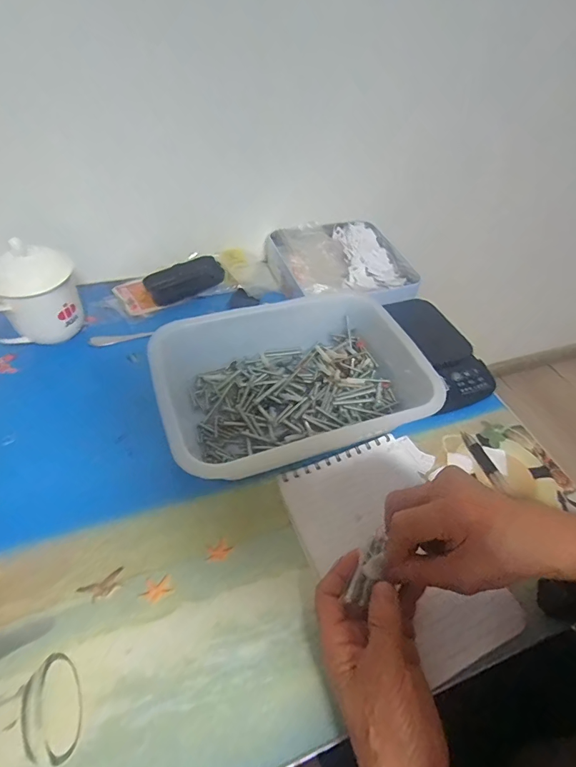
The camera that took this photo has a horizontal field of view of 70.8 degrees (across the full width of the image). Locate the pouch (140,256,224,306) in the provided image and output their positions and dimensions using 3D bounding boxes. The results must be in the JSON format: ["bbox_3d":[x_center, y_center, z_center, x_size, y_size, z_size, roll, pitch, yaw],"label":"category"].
[{"bbox_3d":[-0.150,-0.151,0.588,0.107,0.036,0.042,-19,52,-21],"label":"pouch"}]

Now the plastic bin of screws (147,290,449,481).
[{"bbox_3d":[0.003,-0.002,0.464,0.289,0.080,0.200,-12,50,-16],"label":"plastic bin of screws"}]

